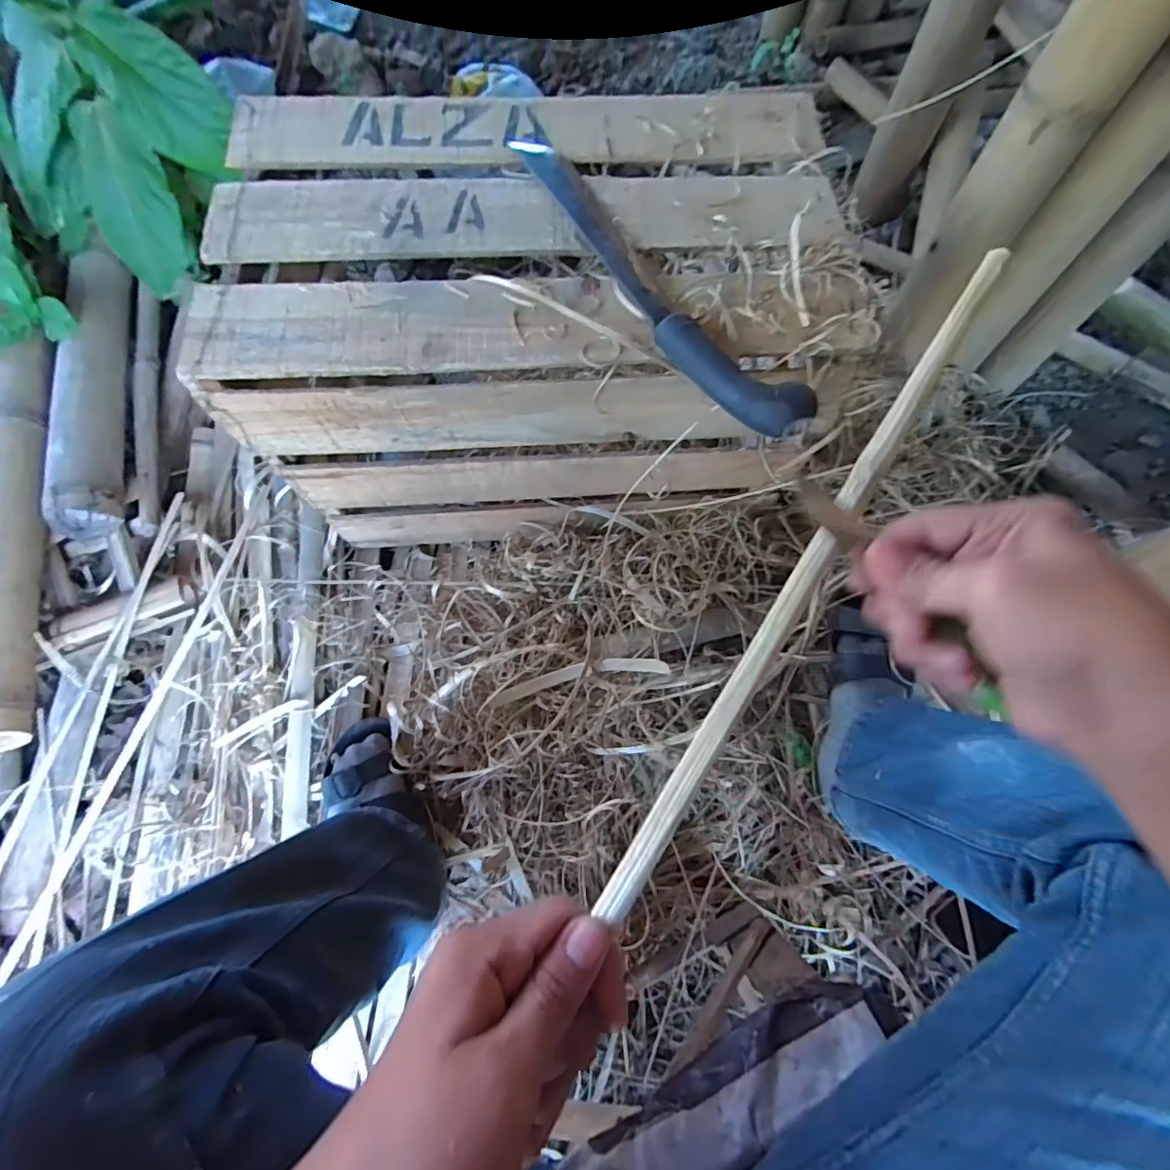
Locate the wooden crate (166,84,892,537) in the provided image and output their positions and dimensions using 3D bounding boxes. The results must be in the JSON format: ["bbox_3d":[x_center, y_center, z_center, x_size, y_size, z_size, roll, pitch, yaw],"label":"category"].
[{"bbox_3d":[-0.050,-0.271,0.615,0.568,0.325,0.381,1,70,-1],"label":"wooden crate"}]

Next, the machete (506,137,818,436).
[{"bbox_3d":[0.044,-0.276,0.454,0.062,0.025,0.400,-33,75,-12],"label":"machete"}]

